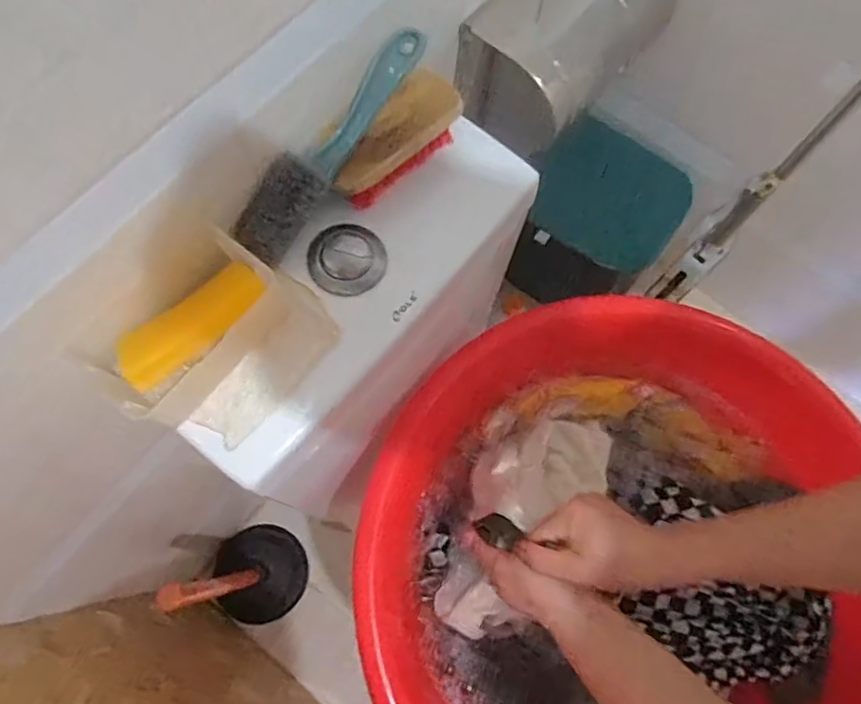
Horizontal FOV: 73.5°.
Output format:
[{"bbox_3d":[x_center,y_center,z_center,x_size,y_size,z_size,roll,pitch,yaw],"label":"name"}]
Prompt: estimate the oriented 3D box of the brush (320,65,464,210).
[{"bbox_3d":[-0.026,-0.163,0.448,0.120,0.042,0.057,-37,80,-8],"label":"brush"}]

